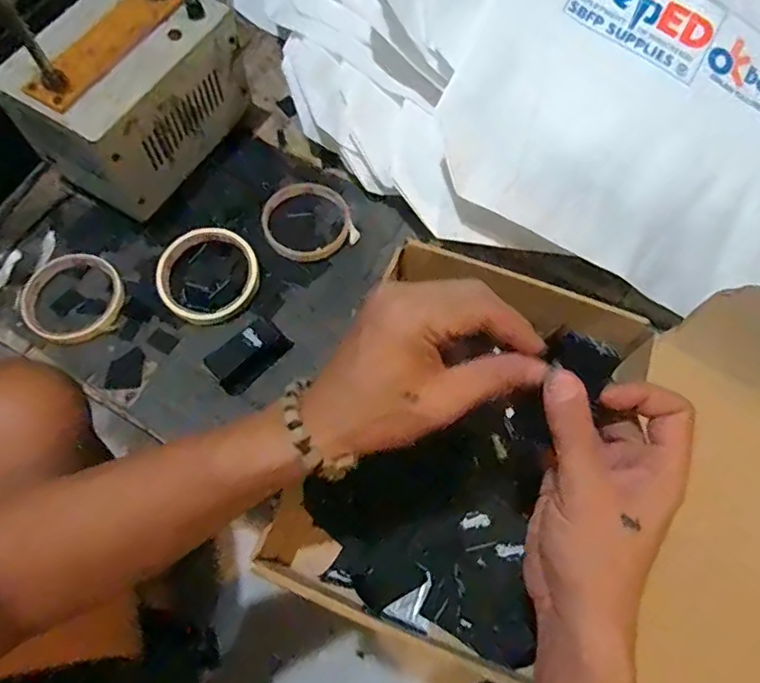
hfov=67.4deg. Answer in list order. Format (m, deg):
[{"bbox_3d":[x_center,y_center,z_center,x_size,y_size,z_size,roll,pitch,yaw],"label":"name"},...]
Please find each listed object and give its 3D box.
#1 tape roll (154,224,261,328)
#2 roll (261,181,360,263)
[{"bbox_3d":[-0.154,-0.060,0.507,0.092,0.012,0.087,-1,68,2],"label":"tape roll"},{"bbox_3d":[-0.070,-0.115,0.543,0.082,0.016,0.083,-1,68,2],"label":"roll"}]

